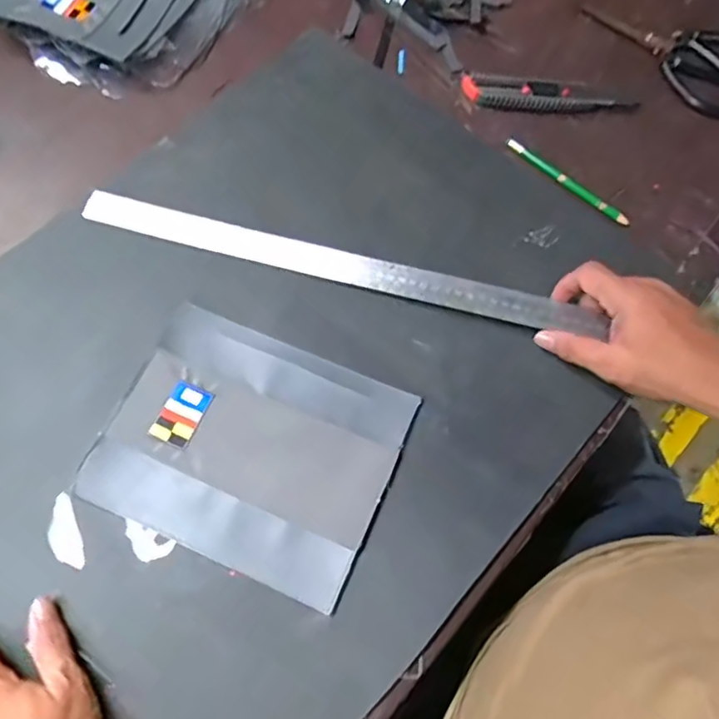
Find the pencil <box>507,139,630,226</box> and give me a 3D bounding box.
[{"bbox_3d":[0.192,-0.167,0.554,0.011,0.005,0.134,-43,74,-15],"label":"pencil"}]

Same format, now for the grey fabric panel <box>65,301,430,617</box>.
[{"bbox_3d":[-0.083,0.065,0.463,0.212,0.011,0.172,22,72,9],"label":"grey fabric panel"}]

